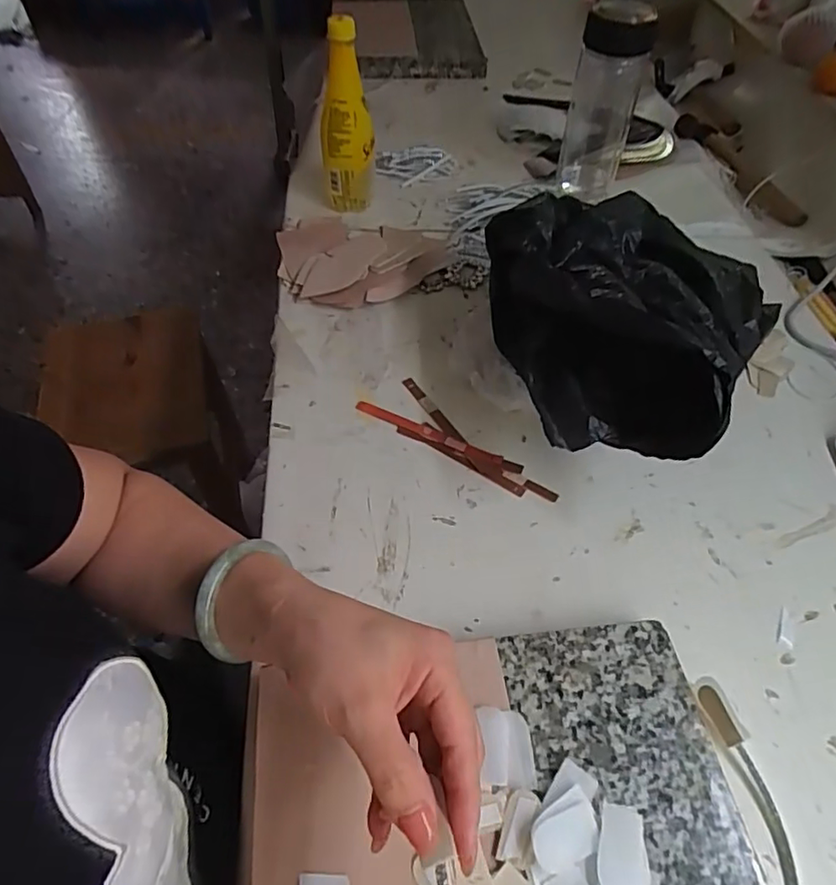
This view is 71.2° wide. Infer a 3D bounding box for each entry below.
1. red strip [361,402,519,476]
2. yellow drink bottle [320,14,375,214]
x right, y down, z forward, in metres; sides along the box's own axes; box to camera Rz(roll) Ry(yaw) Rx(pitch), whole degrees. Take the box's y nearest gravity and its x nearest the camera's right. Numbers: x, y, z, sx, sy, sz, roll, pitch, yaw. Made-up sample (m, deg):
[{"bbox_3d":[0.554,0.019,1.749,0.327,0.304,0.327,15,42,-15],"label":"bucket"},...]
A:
[{"bbox_3d":[0.017,-0.006,0.535,0.164,0.005,0.013,24,54,16],"label":"red strip"},{"bbox_3d":[-0.085,-0.376,0.692,0.062,0.208,0.065,-3,52,-5],"label":"yellow drink bottle"}]

